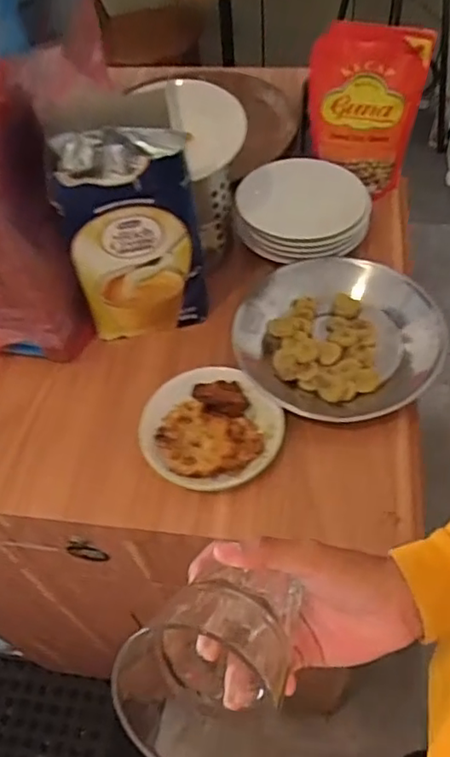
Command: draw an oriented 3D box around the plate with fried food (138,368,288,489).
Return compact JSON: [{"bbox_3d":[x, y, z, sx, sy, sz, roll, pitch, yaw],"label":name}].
[{"bbox_3d":[-0.015,0.046,0.577,0.123,0.035,0.125,-2,54,3],"label":"plate with fried food"}]

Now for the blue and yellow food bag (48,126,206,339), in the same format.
[{"bbox_3d":[-0.089,-0.136,0.600,0.123,0.214,0.053,-8,53,-1],"label":"blue and yellow food bag"}]

